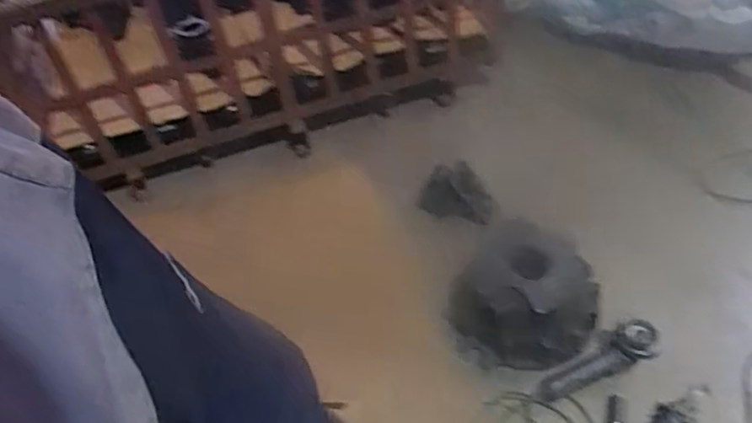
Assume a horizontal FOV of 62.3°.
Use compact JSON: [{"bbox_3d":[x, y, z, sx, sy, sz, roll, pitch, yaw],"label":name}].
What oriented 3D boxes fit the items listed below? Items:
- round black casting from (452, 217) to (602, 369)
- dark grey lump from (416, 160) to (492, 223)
[{"bbox_3d":[0.352,0.192,1.507,0.331,0.160,0.370,-31,50,-22],"label":"round black casting"},{"bbox_3d":[0.235,-0.055,1.825,0.214,0.080,0.168,8,47,15],"label":"dark grey lump"}]

